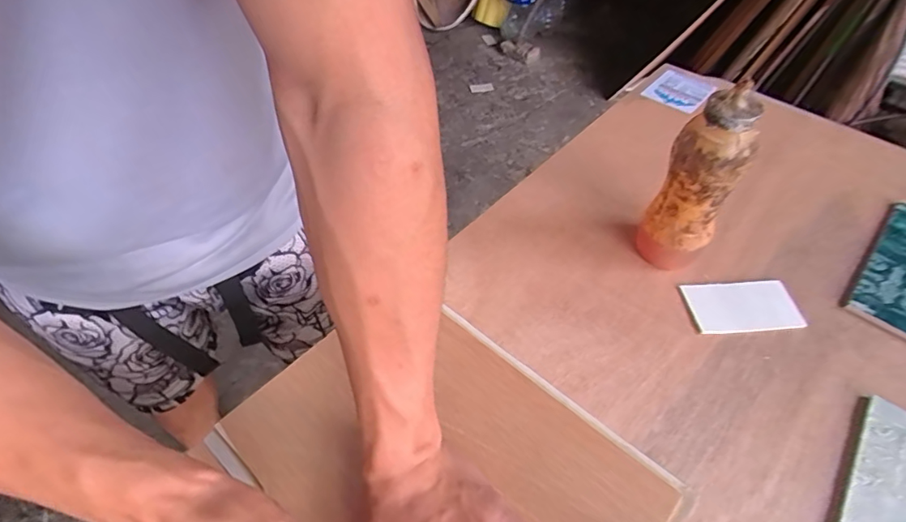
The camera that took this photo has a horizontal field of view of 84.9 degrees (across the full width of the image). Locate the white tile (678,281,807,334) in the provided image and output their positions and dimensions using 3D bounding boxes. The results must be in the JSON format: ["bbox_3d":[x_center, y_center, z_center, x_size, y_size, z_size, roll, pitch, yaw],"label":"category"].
[{"bbox_3d":[0.255,0.040,0.440,0.092,0.006,0.051,-3,48,-2],"label":"white tile"}]

